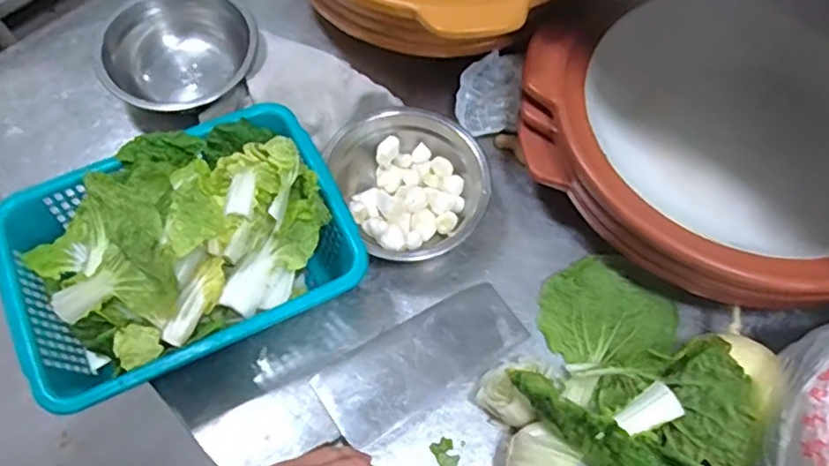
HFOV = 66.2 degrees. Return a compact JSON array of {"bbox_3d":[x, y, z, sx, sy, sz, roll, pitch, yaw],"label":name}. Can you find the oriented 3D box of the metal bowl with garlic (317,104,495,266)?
[{"bbox_3d":[-0.001,-0.059,0.663,0.147,0.056,0.171,-25,67,-11],"label":"metal bowl with garlic"}]

